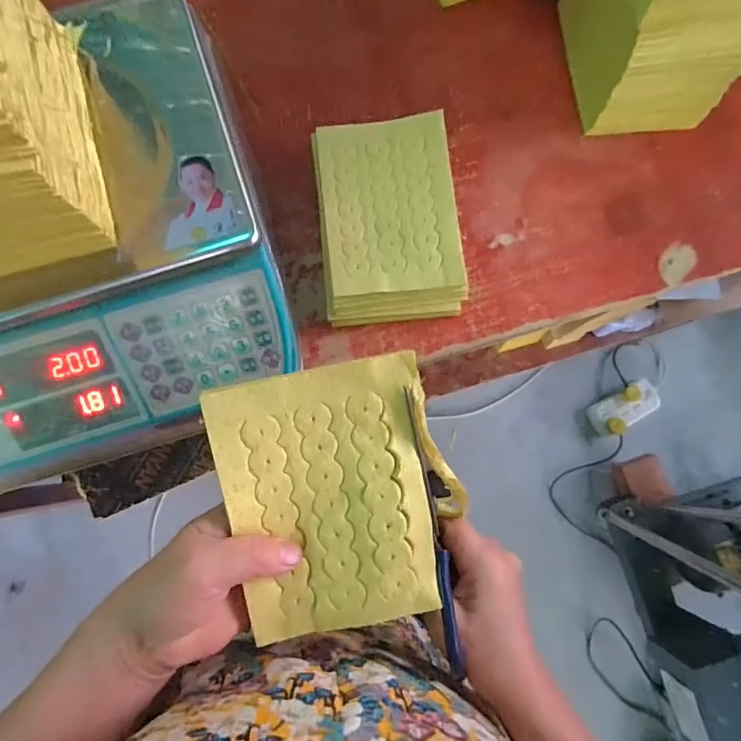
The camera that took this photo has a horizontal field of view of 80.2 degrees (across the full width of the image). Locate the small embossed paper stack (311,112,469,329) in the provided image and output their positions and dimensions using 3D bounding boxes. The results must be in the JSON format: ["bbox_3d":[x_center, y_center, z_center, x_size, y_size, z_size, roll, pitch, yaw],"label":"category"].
[{"bbox_3d":[0.016,-0.133,0.402,0.119,0.043,0.175,-5,81,-1],"label":"small embossed paper stack"}]

